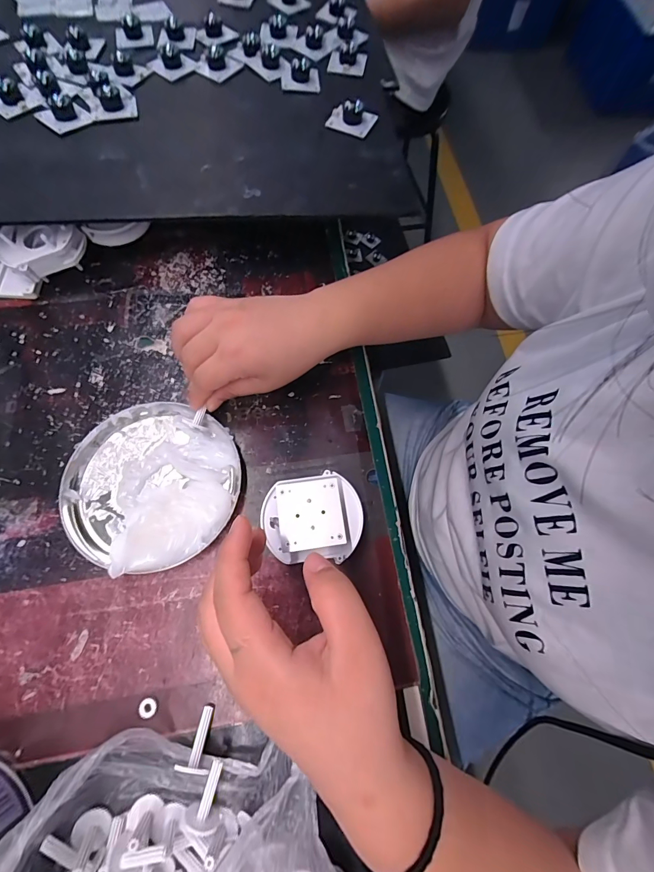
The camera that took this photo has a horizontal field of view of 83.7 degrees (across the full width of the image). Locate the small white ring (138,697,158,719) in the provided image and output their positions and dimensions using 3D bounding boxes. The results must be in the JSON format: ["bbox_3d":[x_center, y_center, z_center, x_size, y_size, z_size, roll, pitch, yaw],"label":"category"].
[{"bbox_3d":[-0.115,0.174,0.233,0.010,0.004,0.011,0,68,-1],"label":"small white ring"}]

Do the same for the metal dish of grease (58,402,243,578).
[{"bbox_3d":[-0.133,0.033,0.274,0.128,0.030,0.124,1,69,-3],"label":"metal dish of grease"}]

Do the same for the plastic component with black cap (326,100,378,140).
[{"bbox_3d":[0.026,-0.332,0.376,0.044,0.016,0.032,18,69,4],"label":"plastic component with black cap"}]

